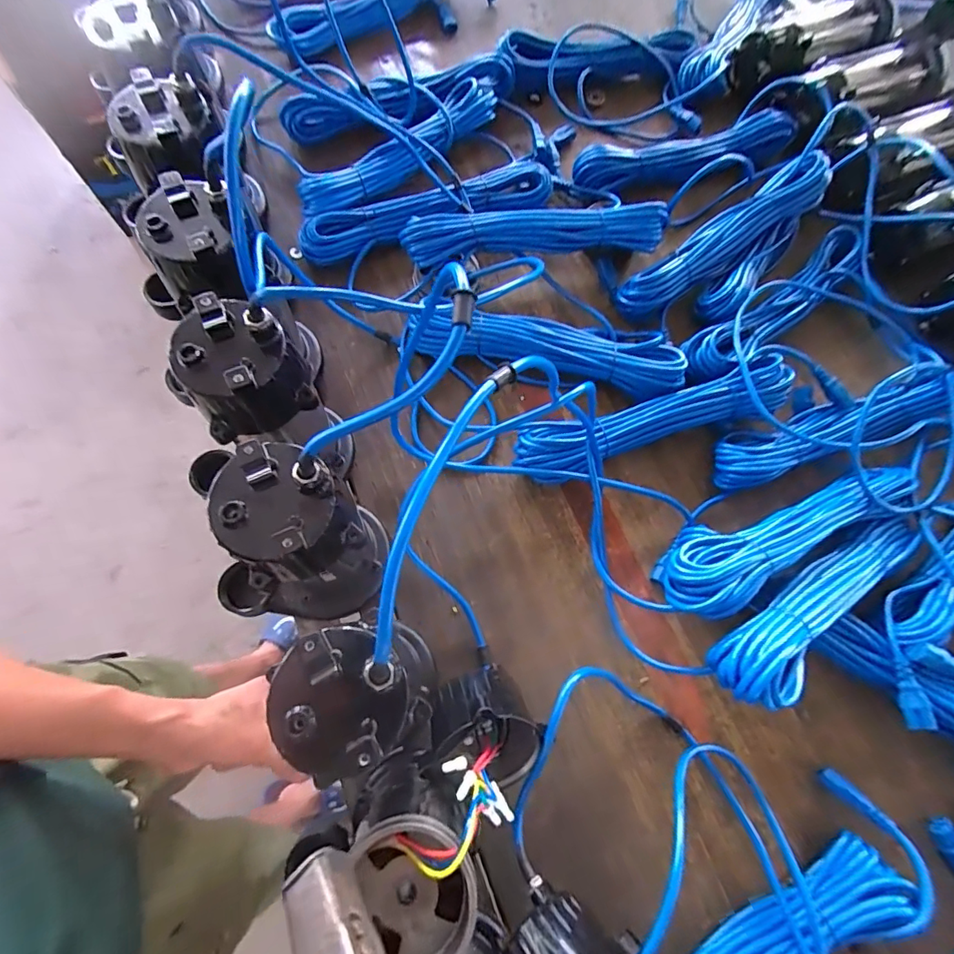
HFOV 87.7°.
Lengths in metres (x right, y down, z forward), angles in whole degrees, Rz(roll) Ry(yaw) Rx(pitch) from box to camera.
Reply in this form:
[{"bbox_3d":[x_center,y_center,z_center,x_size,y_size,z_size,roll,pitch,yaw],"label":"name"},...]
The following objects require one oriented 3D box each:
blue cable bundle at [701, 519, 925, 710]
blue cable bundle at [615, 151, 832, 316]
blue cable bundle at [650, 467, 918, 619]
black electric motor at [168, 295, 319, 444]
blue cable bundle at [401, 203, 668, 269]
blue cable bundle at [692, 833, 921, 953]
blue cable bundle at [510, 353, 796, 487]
[{"bbox_3d":[0.355,0.125,0.505,0.337,0.051,0.068,-21,73,-28],"label":"blue cable bundle"},{"bbox_3d":[0.335,-0.328,0.670,0.341,0.058,0.067,-35,77,-14],"label":"blue cable bundle"},{"bbox_3d":[0.341,0.056,0.534,0.354,0.051,0.082,-18,73,-20],"label":"blue cable bundle"},{"bbox_3d":[-0.187,-0.089,0.392,0.094,0.073,0.085,-18,73,-9],"label":"black electric motor"},{"bbox_3d":[0.079,-0.319,0.649,0.349,0.050,0.054,-8,72,-6],"label":"blue cable bundle"},{"bbox_3d":[0.258,0.427,0.444,0.281,0.062,0.063,-26,75,-12],"label":"blue cable bundle"},{"bbox_3d":[0.213,-0.069,0.600,0.359,0.051,0.076,-17,73,-9],"label":"blue cable bundle"}]

